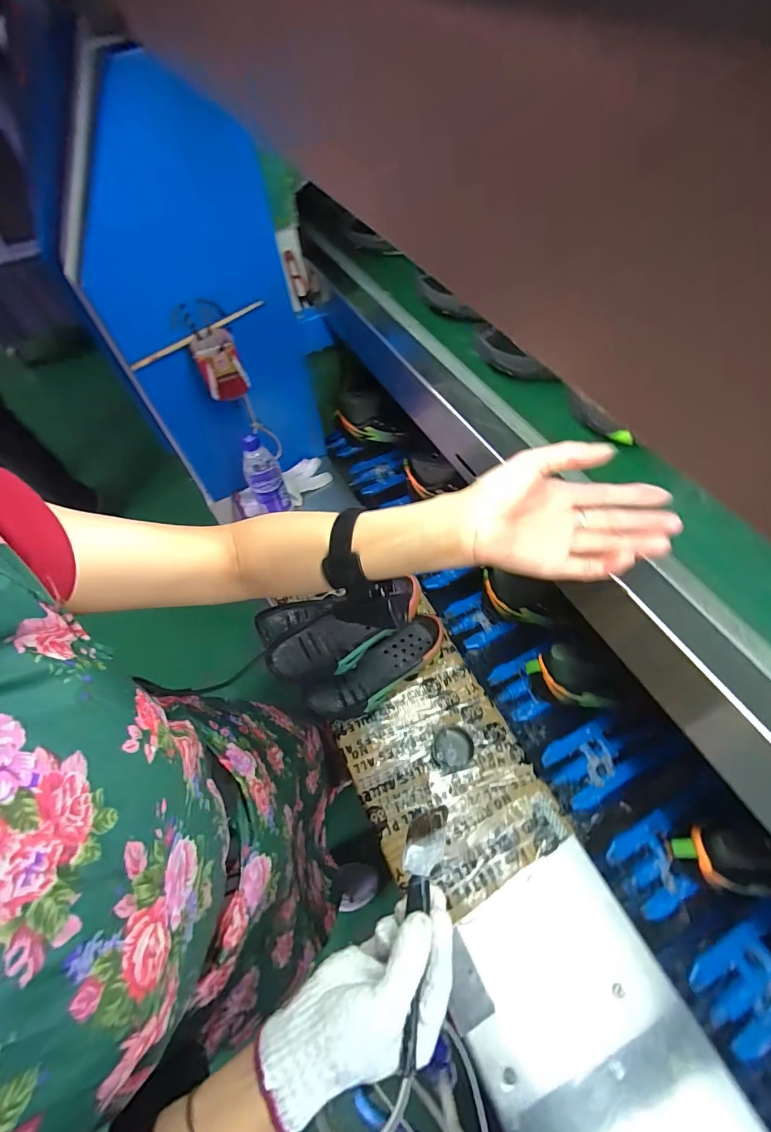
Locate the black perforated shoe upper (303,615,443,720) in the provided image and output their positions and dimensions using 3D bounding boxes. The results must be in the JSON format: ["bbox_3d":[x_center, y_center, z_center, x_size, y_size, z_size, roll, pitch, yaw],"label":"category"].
[{"bbox_3d":[-0.010,0.168,0.702,0.233,0.057,0.083,-28,57,-15],"label":"black perforated shoe upper"}]

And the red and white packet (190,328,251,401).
[{"bbox_3d":[-0.271,-0.325,0.725,0.065,0.090,0.067,-25,56,-13],"label":"red and white packet"}]

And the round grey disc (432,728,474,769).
[{"bbox_3d":[0.099,0.268,0.647,0.058,0.015,0.053,-5,54,2],"label":"round grey disc"}]

